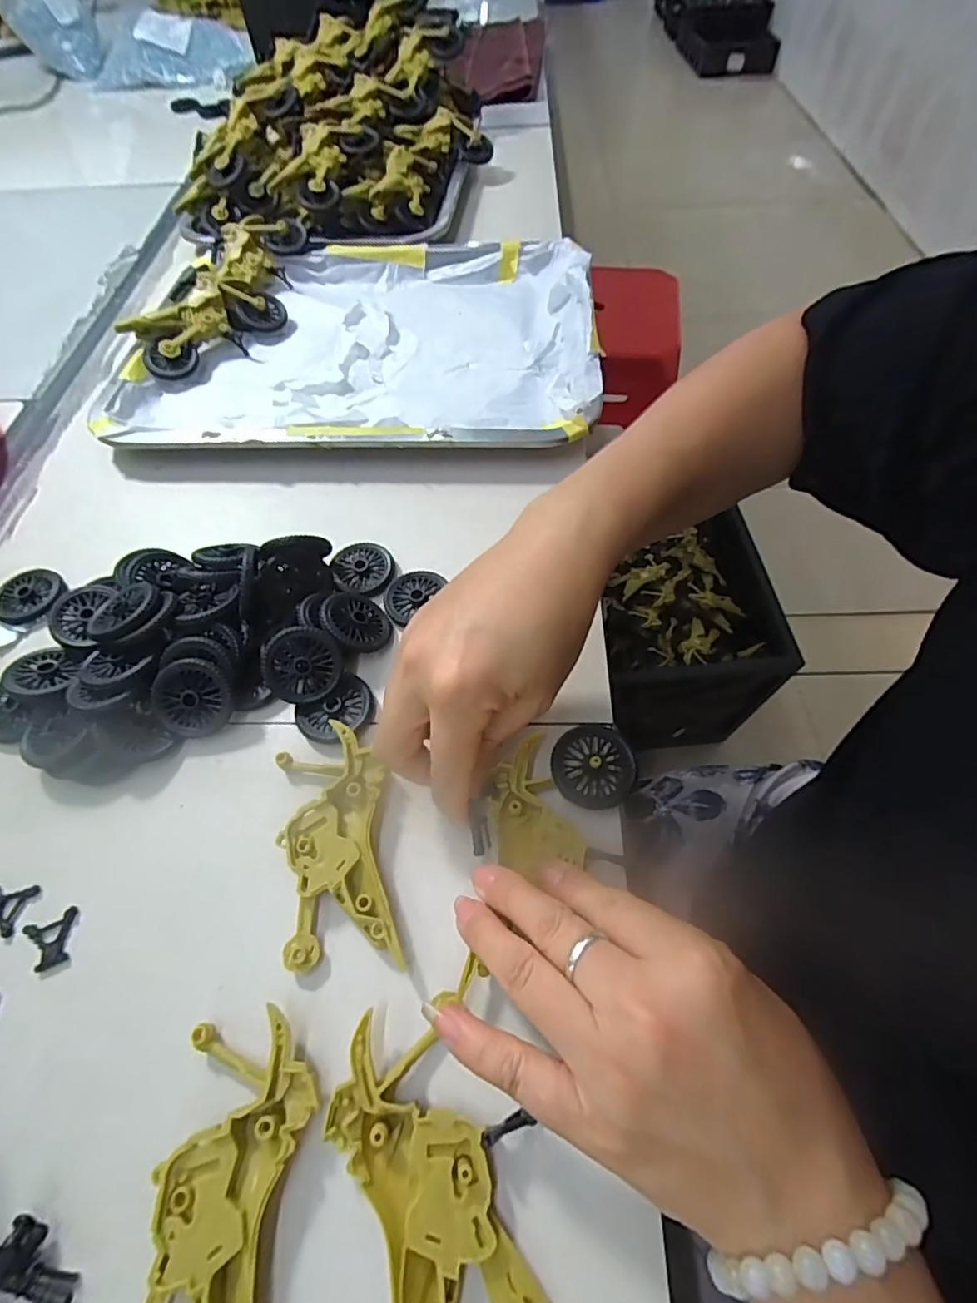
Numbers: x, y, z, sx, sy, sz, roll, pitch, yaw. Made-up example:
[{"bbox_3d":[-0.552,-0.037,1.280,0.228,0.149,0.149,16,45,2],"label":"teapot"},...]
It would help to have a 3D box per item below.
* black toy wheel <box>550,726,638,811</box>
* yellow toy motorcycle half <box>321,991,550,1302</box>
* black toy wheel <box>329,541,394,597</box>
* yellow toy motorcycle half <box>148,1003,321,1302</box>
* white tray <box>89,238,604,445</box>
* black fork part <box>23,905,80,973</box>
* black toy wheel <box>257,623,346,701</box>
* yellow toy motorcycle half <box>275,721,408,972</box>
[{"bbox_3d":[0.047,0.050,0.248,0.036,0.009,0.037,-1,59,2],"label":"black toy wheel"},{"bbox_3d":[-0.019,0.174,0.180,0.050,0.014,0.096,-17,60,-7],"label":"yellow toy motorcycle half"},{"bbox_3d":[-0.074,-0.049,0.321,0.035,0.005,0.036,-1,59,2],"label":"black toy wheel"},{"bbox_3d":[-0.085,0.178,0.182,0.047,0.013,0.096,0,59,3],"label":"yellow toy motorcycle half"},{"bbox_3d":[-0.090,-0.244,0.426,0.333,0.029,0.262,2,59,4],"label":"white tray"},{"bbox_3d":[-0.181,0.119,0.227,0.020,0.004,0.021,-24,61,-11],"label":"black fork part"},{"bbox_3d":[-0.093,0.007,0.276,0.037,0.007,0.037,40,85,-9],"label":"black toy wheel"},{"bbox_3d":[-0.066,0.083,0.240,0.046,0.013,0.097,-12,59,-5],"label":"yellow toy motorcycle half"}]

